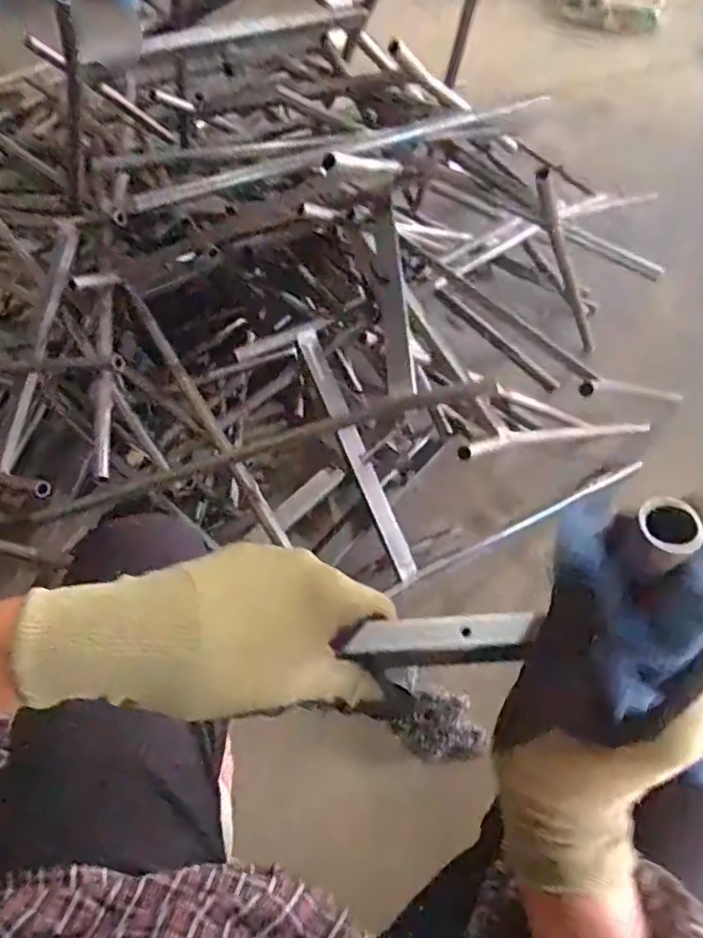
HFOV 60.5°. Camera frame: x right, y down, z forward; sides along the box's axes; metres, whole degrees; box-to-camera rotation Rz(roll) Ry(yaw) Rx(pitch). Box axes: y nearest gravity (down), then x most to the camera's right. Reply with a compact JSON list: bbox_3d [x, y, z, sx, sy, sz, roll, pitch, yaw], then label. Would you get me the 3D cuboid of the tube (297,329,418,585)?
[{"bbox_3d":[0.011,-0.014,0.870,0.034,0.024,0.384,-27,102,-15],"label":"tube"}]

